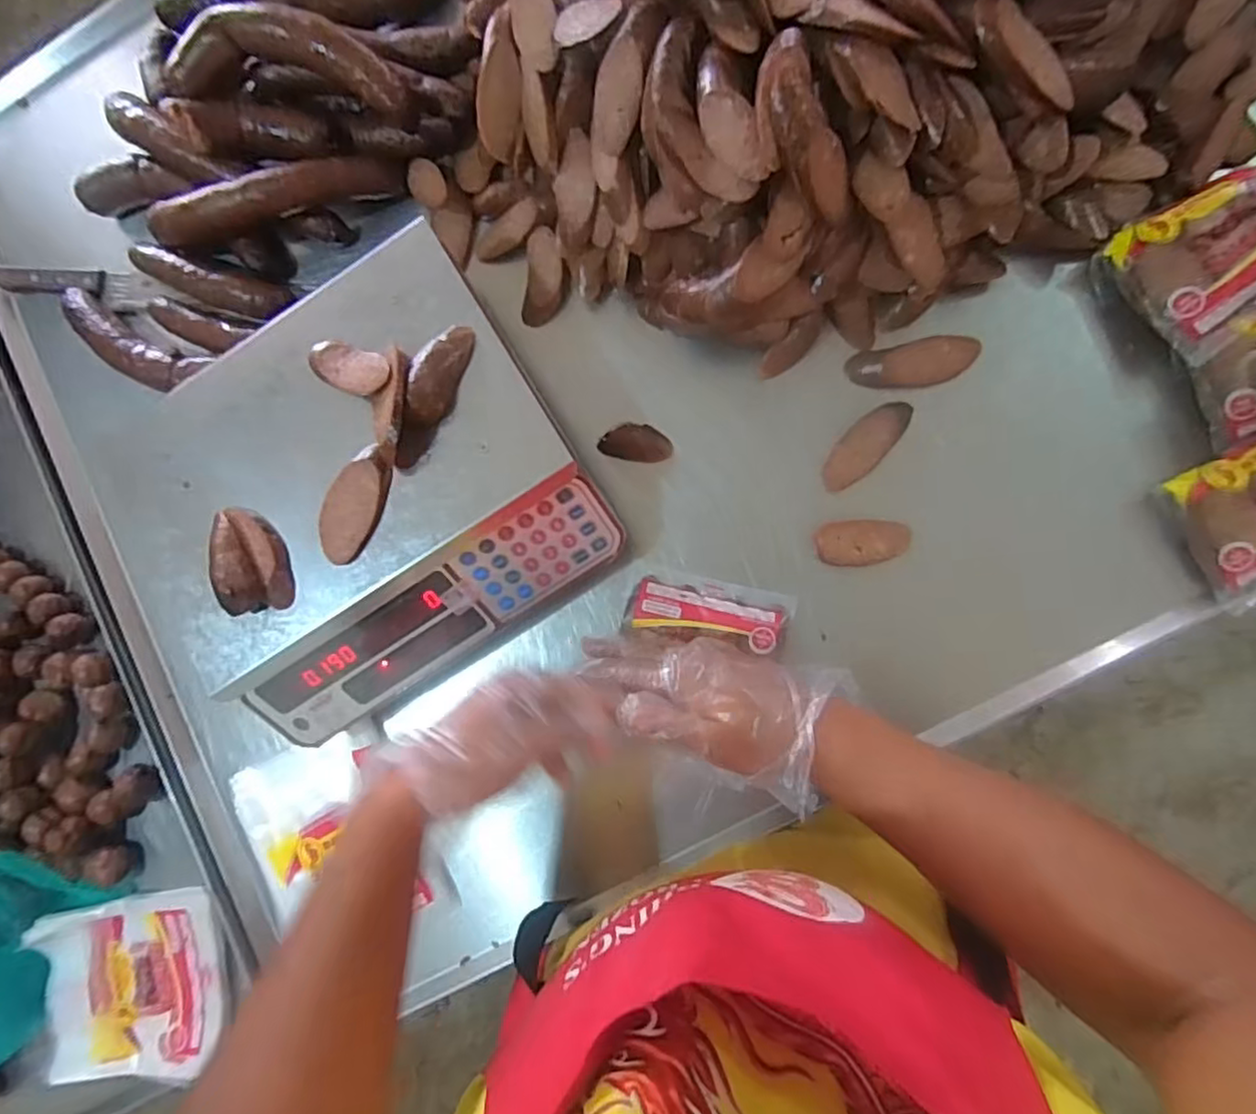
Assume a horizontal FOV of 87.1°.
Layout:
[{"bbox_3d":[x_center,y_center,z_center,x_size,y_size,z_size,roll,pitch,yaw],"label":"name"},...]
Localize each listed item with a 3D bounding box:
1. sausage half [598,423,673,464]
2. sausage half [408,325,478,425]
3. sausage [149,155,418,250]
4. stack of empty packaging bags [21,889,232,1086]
[{"bbox_3d":[0.006,-0.105,0.613,0.066,0.018,0.032,2,86,8],"label":"sausage half"},{"bbox_3d":[-0.151,-0.148,0.526,0.037,0.022,0.085,17,75,9],"label":"sausage half"},{"bbox_3d":[-0.348,-0.344,0.634,0.257,0.057,0.043,-18,83,7],"label":"sausage"},{"bbox_3d":[-0.464,0.402,0.614,0.184,0.029,0.158,-11,84,7],"label":"stack of empty packaging bags"}]

